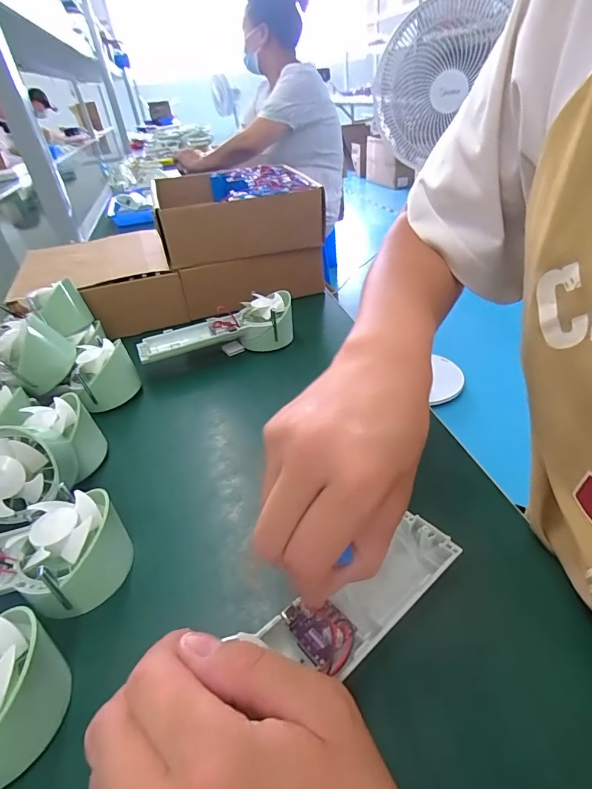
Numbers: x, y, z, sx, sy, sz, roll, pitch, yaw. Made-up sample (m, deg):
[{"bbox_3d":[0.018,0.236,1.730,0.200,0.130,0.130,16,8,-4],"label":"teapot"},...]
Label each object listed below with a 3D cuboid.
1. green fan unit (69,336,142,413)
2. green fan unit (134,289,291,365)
[{"bbox_3d":[-0.191,-0.020,0.409,0.062,0.051,0.060,-22,38,-20],"label":"green fan unit"},{"bbox_3d":[-0.086,-0.070,0.468,0.177,0.046,0.062,-17,37,-13],"label":"green fan unit"}]

